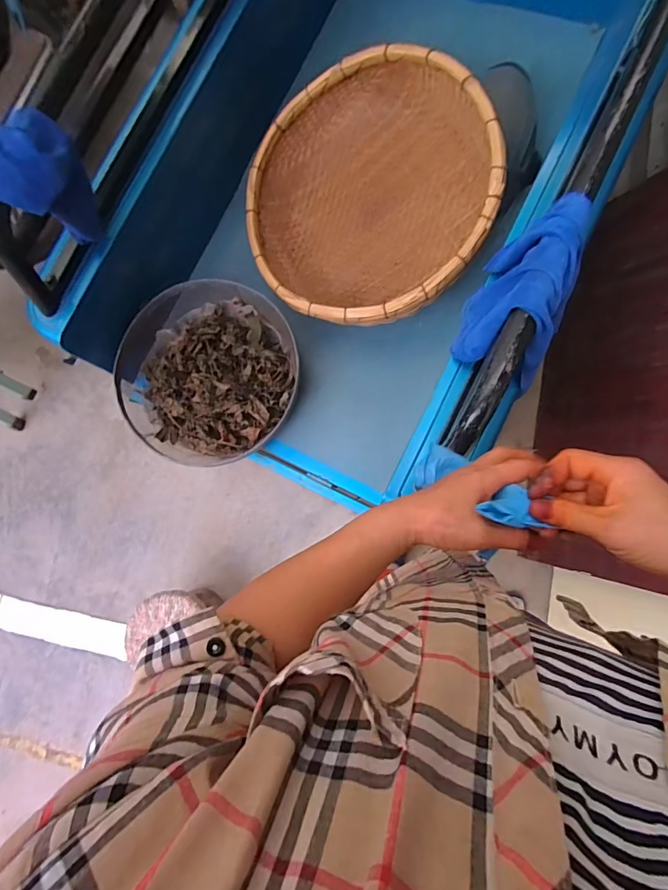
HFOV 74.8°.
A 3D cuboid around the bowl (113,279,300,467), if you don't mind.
[{"bbox_3d":[-0.268,-0.157,0.925,0.372,0.102,0.394,-1,82,5],"label":"bowl"}]

